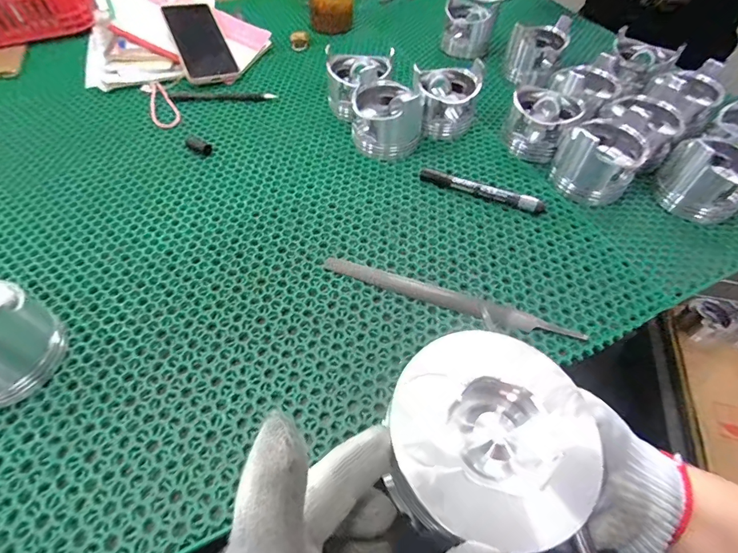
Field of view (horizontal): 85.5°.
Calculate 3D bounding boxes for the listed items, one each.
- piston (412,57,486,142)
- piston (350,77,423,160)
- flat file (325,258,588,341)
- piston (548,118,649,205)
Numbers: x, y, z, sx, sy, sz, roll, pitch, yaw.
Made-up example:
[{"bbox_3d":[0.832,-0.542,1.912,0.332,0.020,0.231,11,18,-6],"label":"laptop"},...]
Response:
[{"bbox_3d":[0.101,-0.233,0.527,0.082,0.063,0.082,8,54,5],"label":"piston"},{"bbox_3d":[0.024,-0.203,0.503,0.085,0.066,0.085,4,54,3],"label":"piston"},{"bbox_3d":[0.072,0.021,0.373,0.239,0.008,0.018,17,55,12],"label":"flat file"},{"bbox_3d":[0.265,-0.138,0.462,0.086,0.066,0.086,24,57,16],"label":"piston"}]

